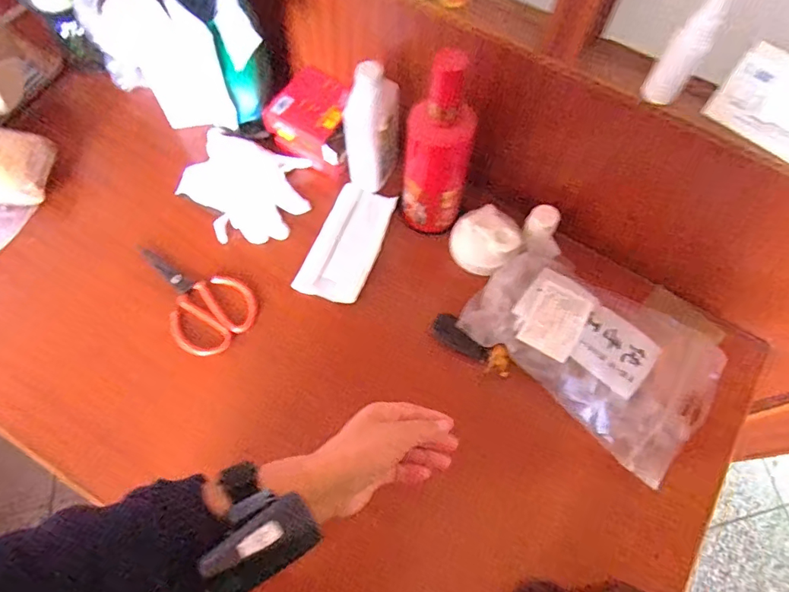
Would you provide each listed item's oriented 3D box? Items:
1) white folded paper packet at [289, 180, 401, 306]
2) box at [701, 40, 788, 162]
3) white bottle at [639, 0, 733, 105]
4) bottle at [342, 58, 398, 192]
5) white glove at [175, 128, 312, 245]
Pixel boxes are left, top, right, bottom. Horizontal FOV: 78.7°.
[{"bbox_3d":[-0.061,-0.072,0.637,0.084,0.006,0.169,20,67,7],"label":"white folded paper packet"},{"bbox_3d":[0.331,-0.157,0.405,0.107,0.062,0.022,38,70,15],"label":"box"},{"bbox_3d":[0.253,-0.212,0.415,0.031,0.095,0.030,-31,70,-14],"label":"white bottle"},{"bbox_3d":[-0.026,-0.210,0.607,0.054,0.170,0.064,24,67,9],"label":"bottle"},{"bbox_3d":[-0.202,-0.146,0.651,0.157,0.028,0.144,15,66,5],"label":"white glove"}]

